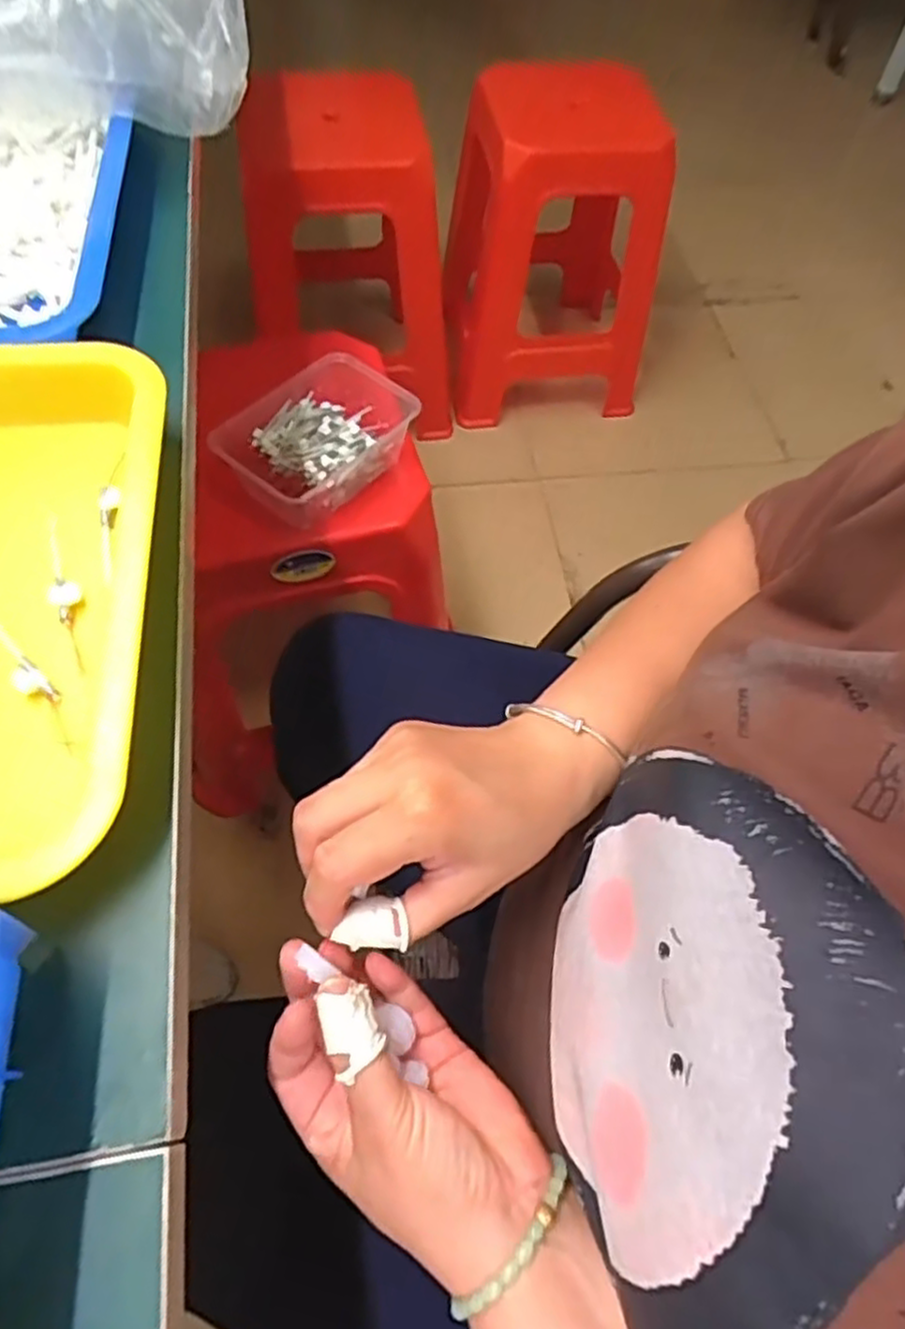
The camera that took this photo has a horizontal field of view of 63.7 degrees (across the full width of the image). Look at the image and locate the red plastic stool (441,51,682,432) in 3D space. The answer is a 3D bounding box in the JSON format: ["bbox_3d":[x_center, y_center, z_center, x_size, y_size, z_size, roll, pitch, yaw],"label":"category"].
[{"bbox_3d":[0.175,-0.749,1.330,0.368,0.458,0.420,-1,60,-5],"label":"red plastic stool"}]

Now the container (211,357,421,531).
[{"bbox_3d":[-0.128,-0.208,0.678,0.117,0.055,0.171,40,65,17],"label":"container"}]

